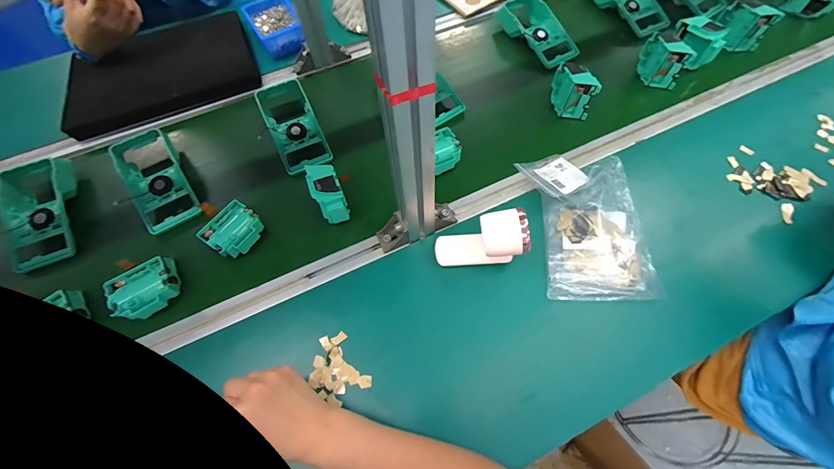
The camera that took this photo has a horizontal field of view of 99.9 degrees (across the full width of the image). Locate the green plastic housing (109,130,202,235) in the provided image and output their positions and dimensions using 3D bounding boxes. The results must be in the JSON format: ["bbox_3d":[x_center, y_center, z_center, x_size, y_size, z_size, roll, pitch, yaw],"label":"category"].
[{"bbox_3d":[-0.438,-0.095,0.589,0.087,0.038,0.197,-33,67,-15],"label":"green plastic housing"}]

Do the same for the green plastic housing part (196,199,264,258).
[{"bbox_3d":[-0.272,-0.002,0.527,0.075,0.036,0.074,34,68,17],"label":"green plastic housing part"}]

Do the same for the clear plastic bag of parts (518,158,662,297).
[{"bbox_3d":[0.243,-0.020,0.498,0.143,0.032,0.222,-2,63,1],"label":"clear plastic bag of parts"}]

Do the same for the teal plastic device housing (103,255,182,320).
[{"bbox_3d":[-0.376,0.078,0.488,0.079,0.035,0.065,-33,67,-15],"label":"teal plastic device housing"}]

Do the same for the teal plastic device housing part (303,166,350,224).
[{"bbox_3d":[-0.132,-0.060,0.527,0.042,0.068,0.076,-19,64,-8],"label":"teal plastic device housing part"}]

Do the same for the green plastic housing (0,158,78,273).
[{"bbox_3d":[-0.619,-0.044,0.566,0.092,0.043,0.207,-24,64,-9],"label":"green plastic housing"}]

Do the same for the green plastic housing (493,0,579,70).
[{"bbox_3d":[0.245,-0.415,0.711,0.096,0.039,0.180,-25,65,-11],"label":"green plastic housing"}]

